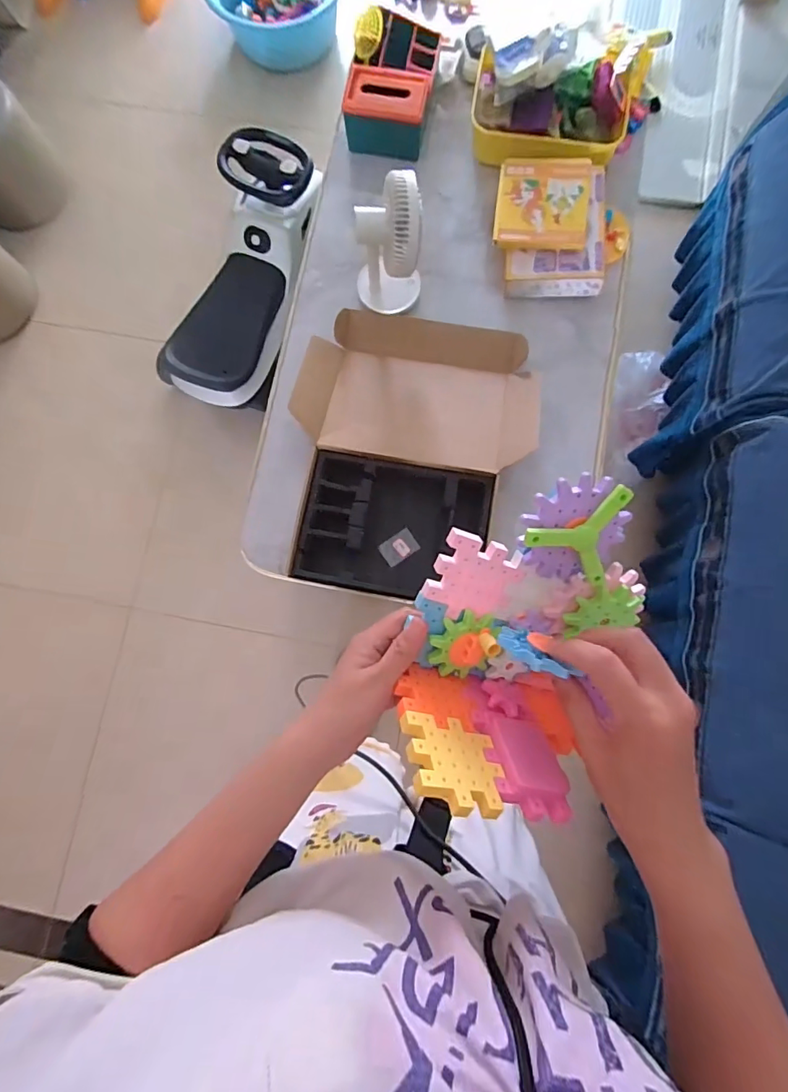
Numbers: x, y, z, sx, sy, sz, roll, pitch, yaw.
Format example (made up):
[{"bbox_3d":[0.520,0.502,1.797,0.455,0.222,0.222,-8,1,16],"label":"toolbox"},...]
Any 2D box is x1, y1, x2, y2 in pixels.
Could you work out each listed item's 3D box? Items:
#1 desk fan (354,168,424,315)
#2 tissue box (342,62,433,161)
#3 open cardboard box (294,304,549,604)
[{"bbox_3d":[-0.016,-0.565,0.930,0.136,0.233,0.134,3,81,4],"label":"desk fan"},{"bbox_3d":[-0.014,-0.958,1.068,0.176,0.090,0.136,13,82,6],"label":"tissue box"},{"bbox_3d":[0.025,-0.193,0.962,0.482,0.085,0.570,9,82,5],"label":"open cardboard box"}]

